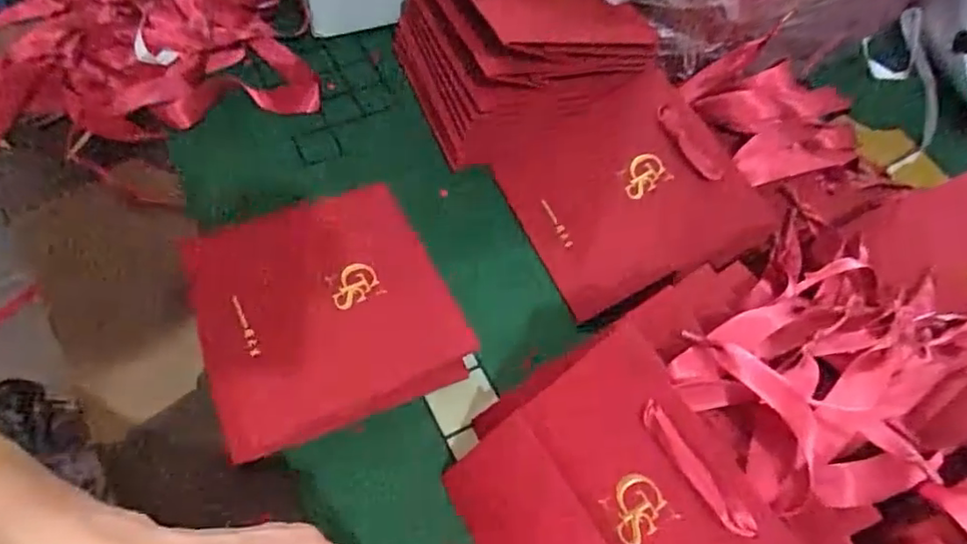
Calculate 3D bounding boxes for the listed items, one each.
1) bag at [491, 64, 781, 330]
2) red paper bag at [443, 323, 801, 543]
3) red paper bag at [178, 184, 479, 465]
[{"bbox_3d":[0.096,-0.049,0.419,0.137,0.016,0.131,-30,77,8],"label":"bag"},{"bbox_3d":[0.060,0.122,0.294,0.135,0.005,0.137,-44,66,21],"label":"red paper bag"},{"bbox_3d":[-0.098,0.020,0.374,0.141,0.026,0.143,-20,65,-17],"label":"red paper bag"}]

